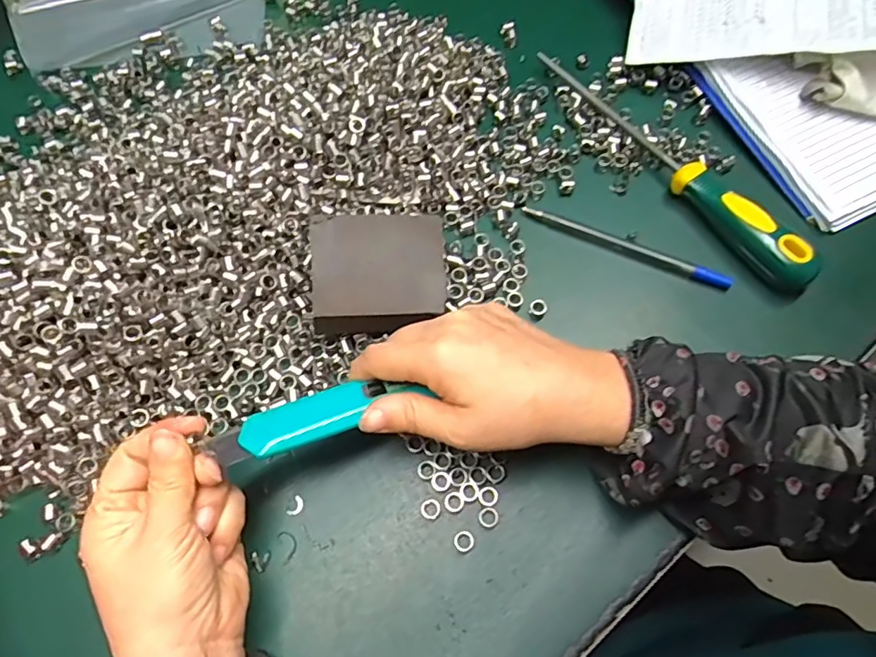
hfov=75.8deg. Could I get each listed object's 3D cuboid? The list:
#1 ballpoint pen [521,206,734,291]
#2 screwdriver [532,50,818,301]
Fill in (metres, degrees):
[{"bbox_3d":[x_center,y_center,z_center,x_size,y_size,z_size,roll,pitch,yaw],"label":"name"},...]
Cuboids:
[{"bbox_3d":[0.123,-0.054,0.373,0.138,0.007,0.010,23,69,12],"label":"ballpoint pen"},{"bbox_3d":[0.165,-0.124,0.384,0.040,0.028,0.239,-32,69,-12],"label":"screwdriver"}]

